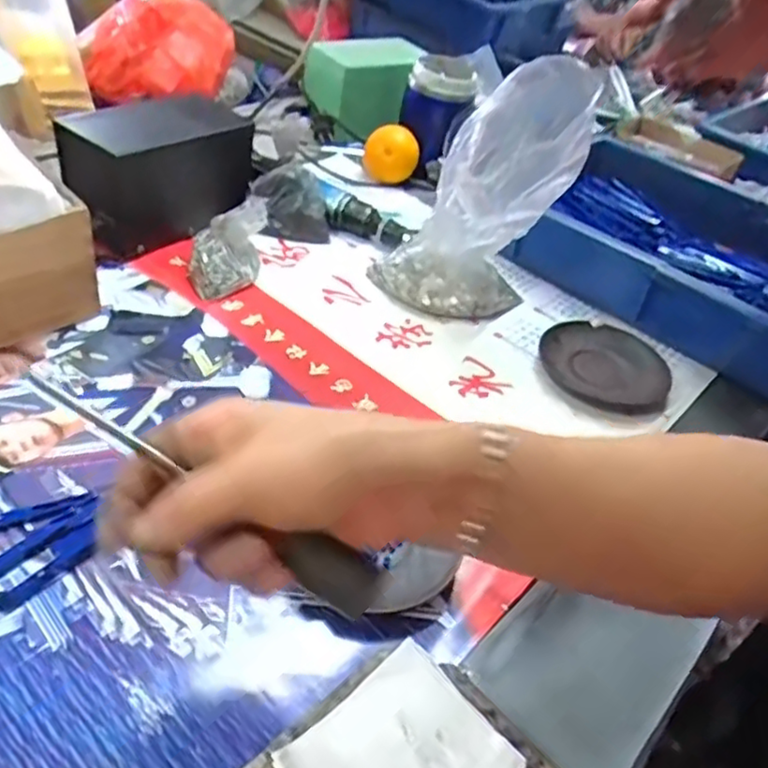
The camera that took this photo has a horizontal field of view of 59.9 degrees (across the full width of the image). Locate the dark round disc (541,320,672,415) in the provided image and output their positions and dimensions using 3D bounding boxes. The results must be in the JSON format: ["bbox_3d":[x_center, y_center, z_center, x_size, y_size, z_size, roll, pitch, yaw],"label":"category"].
[{"bbox_3d":[0.195,-0.017,0.591,0.114,0.014,0.103,25,42,15],"label":"dark round disc"}]

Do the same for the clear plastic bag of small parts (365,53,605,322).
[{"bbox_3d":[0.090,-0.148,0.559,0.094,0.246,0.093,-22,70,-31],"label":"clear plastic bag of small parts"}]

